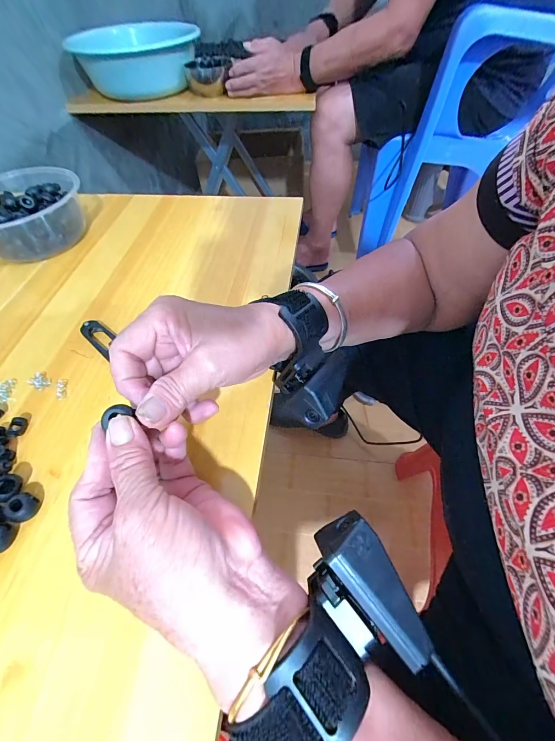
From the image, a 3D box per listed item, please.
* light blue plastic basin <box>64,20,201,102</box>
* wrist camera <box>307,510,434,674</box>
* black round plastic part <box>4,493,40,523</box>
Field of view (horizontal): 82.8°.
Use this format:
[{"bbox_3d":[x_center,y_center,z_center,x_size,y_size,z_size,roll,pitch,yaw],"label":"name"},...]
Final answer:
[{"bbox_3d":[-0.249,-0.568,0.583,0.204,0.103,0.222,-14,57,-7],"label":"light blue plastic basin"},{"bbox_3d":[0.042,0.116,0.164,0.039,0.031,0.068,-26,79,-24],"label":"wrist camera"},{"bbox_3d":[-0.163,0.088,0.201,0.013,0.015,0.015,-30,60,-17],"label":"black round plastic part"}]

